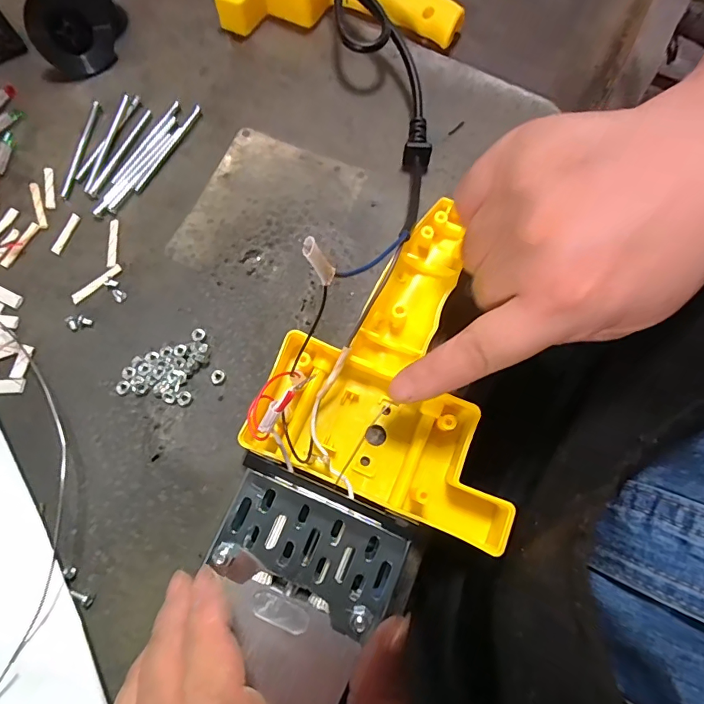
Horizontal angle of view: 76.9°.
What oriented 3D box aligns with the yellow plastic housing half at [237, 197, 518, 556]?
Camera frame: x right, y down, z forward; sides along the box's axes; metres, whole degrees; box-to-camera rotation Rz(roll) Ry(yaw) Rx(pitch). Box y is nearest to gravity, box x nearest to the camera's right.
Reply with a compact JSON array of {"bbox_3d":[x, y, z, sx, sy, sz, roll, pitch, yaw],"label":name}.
[{"bbox_3d":[0.034,0.002,0.218,0.121,0.040,0.142,21,72,7],"label":"yellow plastic housing half"}]

